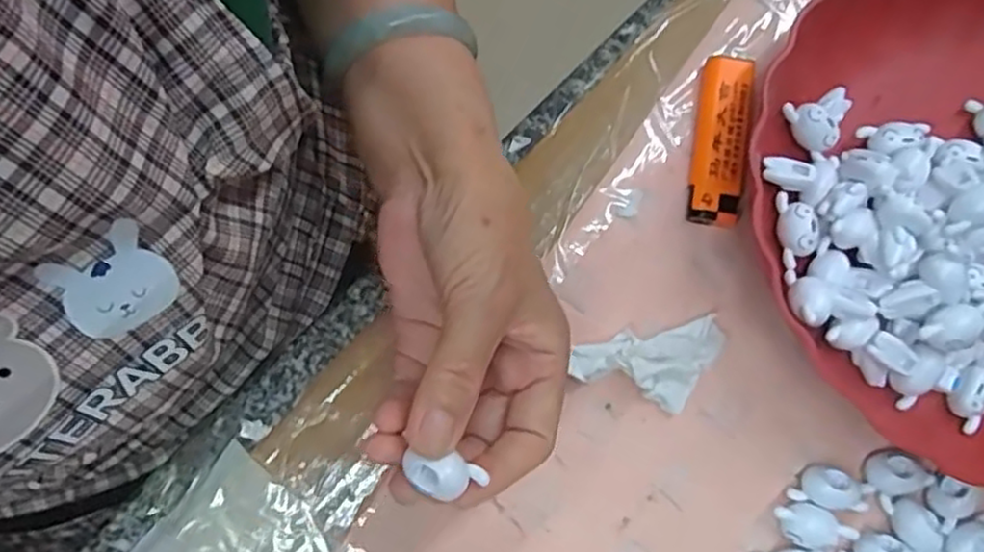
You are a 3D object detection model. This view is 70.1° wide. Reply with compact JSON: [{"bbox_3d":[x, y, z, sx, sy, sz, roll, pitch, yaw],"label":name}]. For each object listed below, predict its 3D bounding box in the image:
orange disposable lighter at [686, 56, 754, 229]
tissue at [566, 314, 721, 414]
[{"bbox_3d":[0.108,-0.064,0.331,0.023,0.014,0.078,7,78,2],"label":"orange disposable lighter"},{"bbox_3d":[0.072,0.042,0.312,0.069,0.019,0.037,-9,78,-2],"label":"tissue"}]

